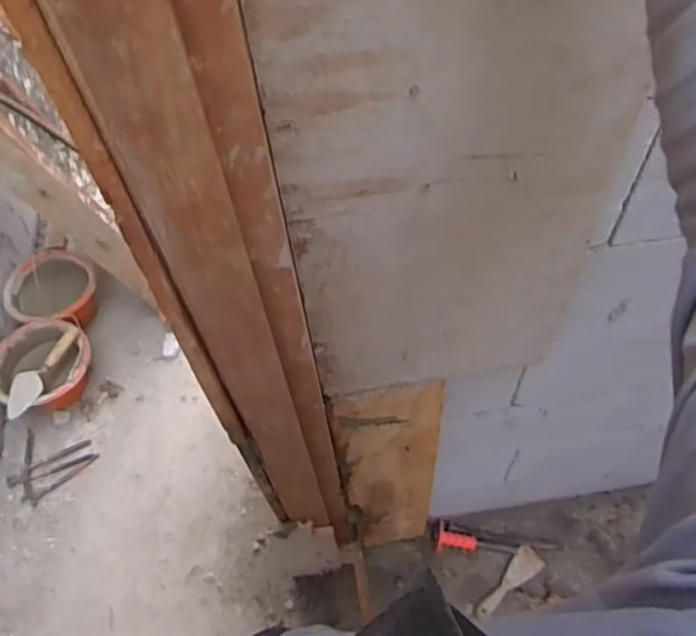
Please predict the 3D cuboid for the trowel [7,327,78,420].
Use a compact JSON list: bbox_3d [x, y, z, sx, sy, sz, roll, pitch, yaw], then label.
[{"bbox_3d":[-0.812,0.138,1.682,0.075,0.048,0.282,25,62,18],"label":"trowel"}]

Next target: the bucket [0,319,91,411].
[{"bbox_3d":[-0.844,0.147,1.778,0.251,0.170,0.236,-1,57,2],"label":"bucket"}]

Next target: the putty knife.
[{"bbox_3d":[0.382,0.639,1.509,0.202,0.012,0.062,-44,64,-8],"label":"putty knife"}]

